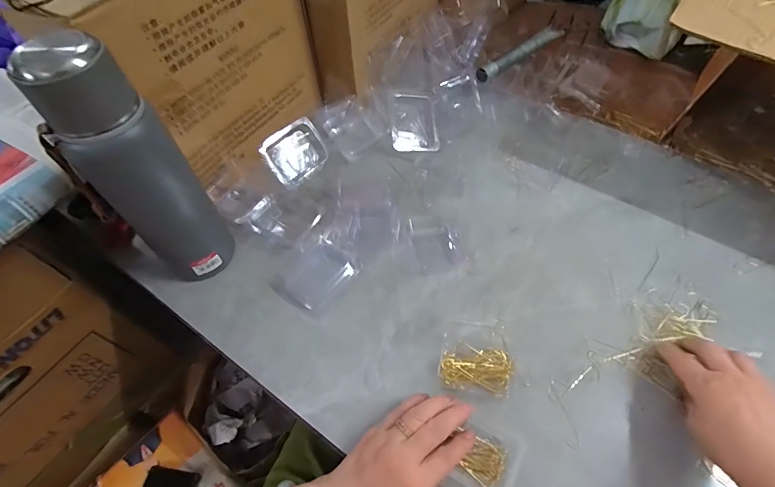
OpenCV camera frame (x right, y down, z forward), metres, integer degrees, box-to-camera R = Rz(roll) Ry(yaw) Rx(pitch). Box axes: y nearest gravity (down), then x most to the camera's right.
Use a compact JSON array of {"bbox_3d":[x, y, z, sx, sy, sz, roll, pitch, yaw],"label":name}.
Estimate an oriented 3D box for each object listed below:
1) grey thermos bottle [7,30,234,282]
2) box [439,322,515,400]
[{"bbox_3d":[-0.234,-0.055,0.389,0.062,0.270,0.081,36,64,22],"label":"grey thermos bottle"},{"bbox_3d":[0.094,0.118,0.413,0.071,0.019,0.075,11,57,8],"label":"box"}]

